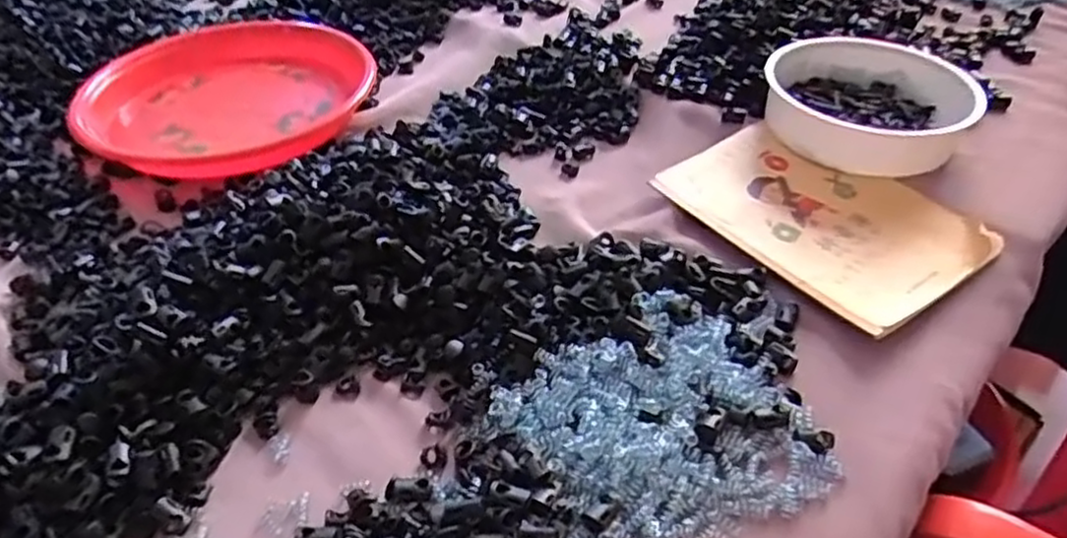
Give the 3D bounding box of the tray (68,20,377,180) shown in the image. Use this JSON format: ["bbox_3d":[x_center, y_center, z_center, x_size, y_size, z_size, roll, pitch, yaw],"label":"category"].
[{"bbox_3d":[-0.271,-0.160,0.648,0.237,0.044,0.203,-7,43,-7],"label":"tray"}]

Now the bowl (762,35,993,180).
[{"bbox_3d":[0.274,-0.139,0.598,0.171,0.046,0.161,-28,49,-26],"label":"bowl"}]

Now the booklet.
[{"bbox_3d":[0.210,-0.043,0.528,0.140,0.017,0.204,-27,48,-26],"label":"booklet"}]

